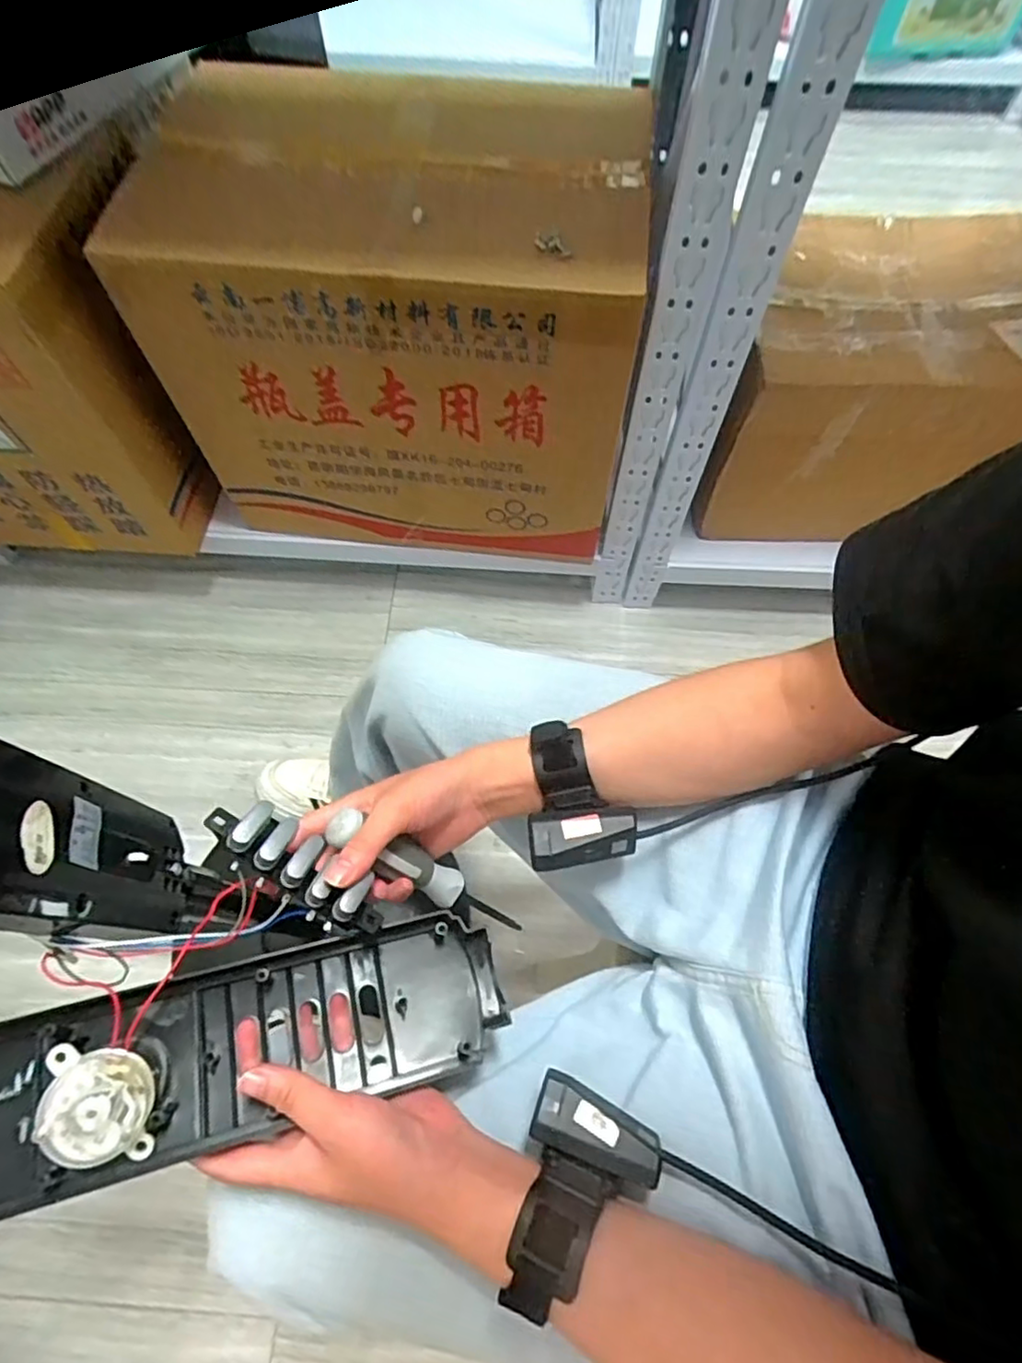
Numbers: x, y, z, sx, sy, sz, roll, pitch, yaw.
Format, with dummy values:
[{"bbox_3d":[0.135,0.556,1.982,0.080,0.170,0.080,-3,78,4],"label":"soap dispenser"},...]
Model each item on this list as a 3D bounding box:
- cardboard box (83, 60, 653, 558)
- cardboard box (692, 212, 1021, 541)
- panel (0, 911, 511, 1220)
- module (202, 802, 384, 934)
[{"bbox_3d":[-0.136,-0.478,0.906,0.590,0.463,0.335,9,66,4],"label":"cardboard box"},{"bbox_3d":[0.472,-0.419,0.911,0.440,0.281,0.298,-4,66,-2],"label":"cardboard box"},{"bbox_3d":[-0.182,0.212,0.360,0.357,0.039,0.093,-9,65,-18],"label":"panel"},{"bbox_3d":[-0.125,0.112,0.374,0.113,0.028,0.043,38,69,-10],"label":"module"}]

